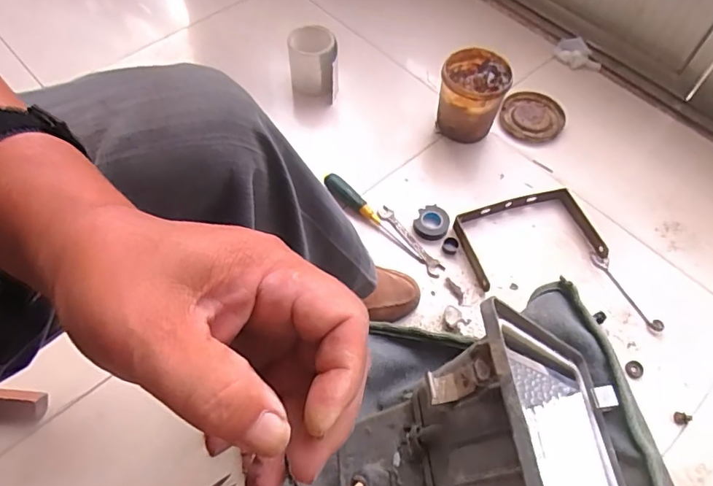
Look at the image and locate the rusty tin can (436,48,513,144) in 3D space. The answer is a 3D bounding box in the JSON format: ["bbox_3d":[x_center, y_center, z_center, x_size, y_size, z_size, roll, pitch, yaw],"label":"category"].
[{"bbox_3d":[0.212,-0.267,0.940,0.114,0.143,0.112,1,60,-1],"label":"rusty tin can"}]

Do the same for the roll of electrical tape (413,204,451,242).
[{"bbox_3d":[0.129,-0.034,0.865,0.057,0.024,0.063,18,61,9],"label":"roll of electrical tape"}]

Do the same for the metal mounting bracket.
[{"bbox_3d":[0.288,-0.012,0.852,0.224,0.033,0.150,-10,61,-7],"label":"metal mounting bracket"}]

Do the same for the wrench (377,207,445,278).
[{"bbox_3d":[0.090,-0.006,0.855,0.027,0.008,0.160,-32,64,-18],"label":"wrench"}]

